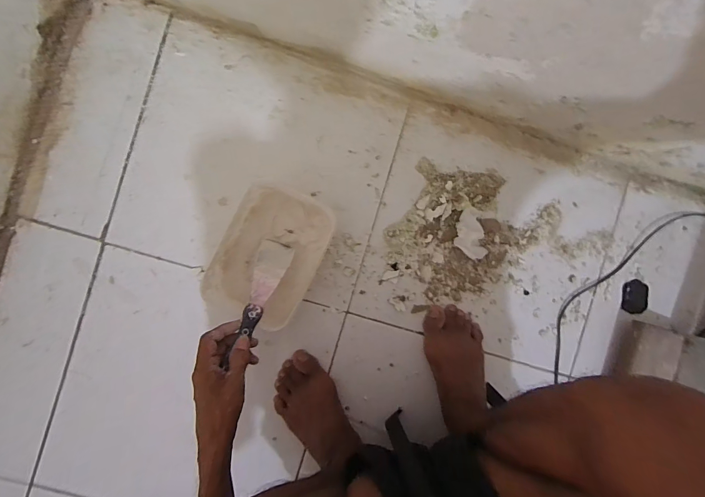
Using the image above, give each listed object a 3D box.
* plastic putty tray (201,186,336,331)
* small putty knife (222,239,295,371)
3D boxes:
[{"bbox_3d":[-0.122,0.014,0.545,0.143,0.076,0.203,22,91,-3],"label":"plastic putty tray"},{"bbox_3d":[-0.132,0.066,0.509,0.049,0.017,0.189,17,56,-3],"label":"small putty knife"}]

